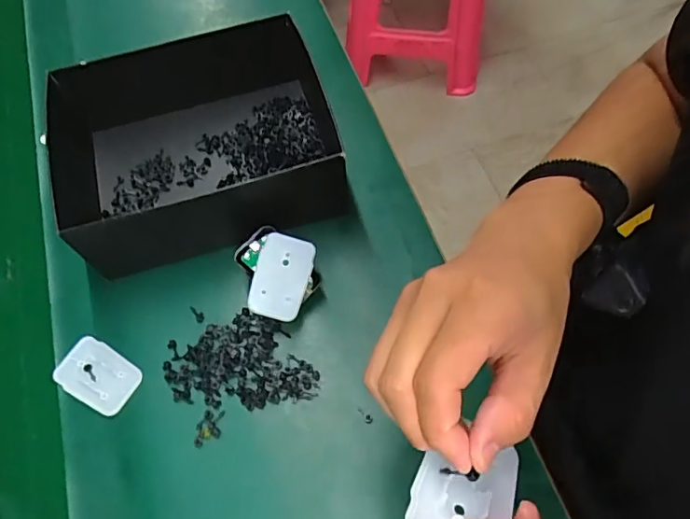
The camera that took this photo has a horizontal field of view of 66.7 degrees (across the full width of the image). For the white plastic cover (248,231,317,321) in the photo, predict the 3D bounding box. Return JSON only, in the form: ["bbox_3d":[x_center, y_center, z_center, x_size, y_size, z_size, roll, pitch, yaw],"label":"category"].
[{"bbox_3d":[-0.052,0.014,0.435,0.044,0.004,0.070,16,78,-9],"label":"white plastic cover"}]

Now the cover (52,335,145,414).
[{"bbox_3d":[-0.203,0.095,0.432,0.066,0.004,0.044,28,66,15],"label":"cover"}]

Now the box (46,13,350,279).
[{"bbox_3d":[-0.137,-0.106,0.489,0.245,0.082,0.184,-16,63,-7],"label":"box"}]

